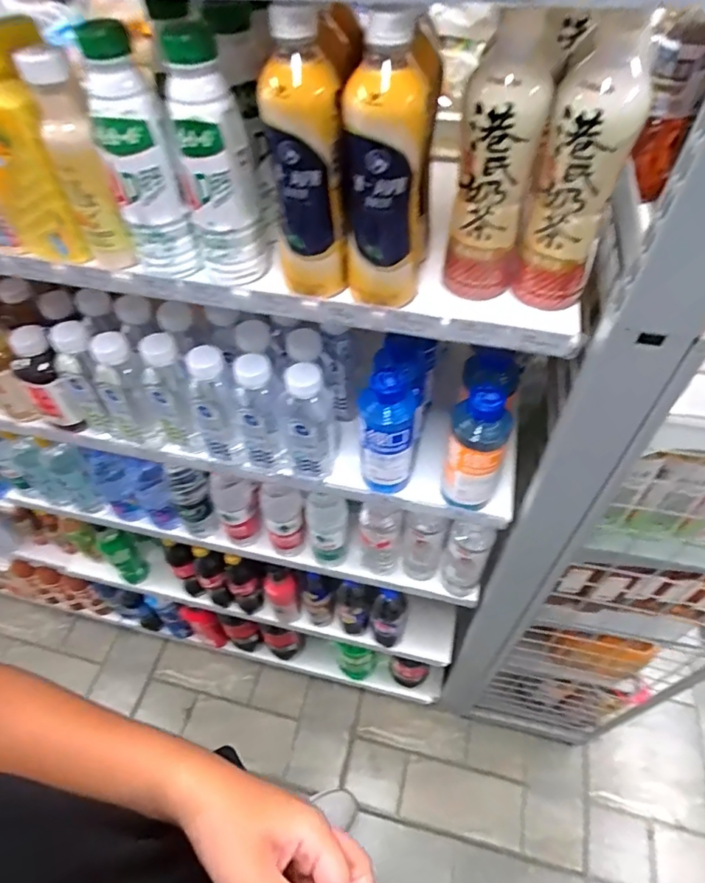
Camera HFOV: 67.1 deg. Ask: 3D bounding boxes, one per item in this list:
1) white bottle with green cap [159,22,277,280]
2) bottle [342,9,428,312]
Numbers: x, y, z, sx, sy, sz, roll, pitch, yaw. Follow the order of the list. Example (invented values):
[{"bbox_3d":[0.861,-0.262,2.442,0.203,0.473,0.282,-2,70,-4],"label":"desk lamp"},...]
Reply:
[{"bbox_3d":[-0.116,-0.236,0.465,0.072,0.180,0.066,-9,52,-6],"label":"white bottle with green cap"},{"bbox_3d":[0.025,-0.204,0.418,0.062,0.207,0.058,-1,52,0],"label":"bottle"}]

